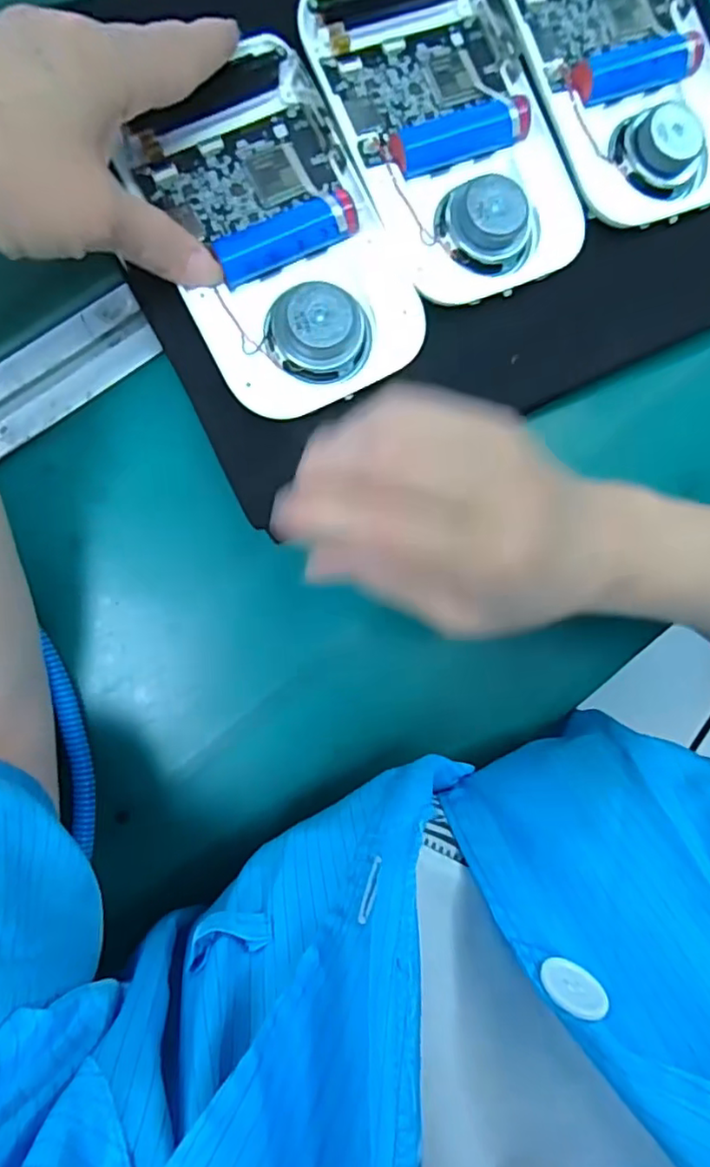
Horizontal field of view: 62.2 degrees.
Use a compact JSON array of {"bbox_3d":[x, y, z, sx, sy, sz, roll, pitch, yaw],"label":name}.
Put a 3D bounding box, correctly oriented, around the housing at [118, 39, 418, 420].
[{"bbox_3d":[-0.036,-0.156,0.262,0.094,0.025,0.151,-26,95,-7],"label":"housing"}]

